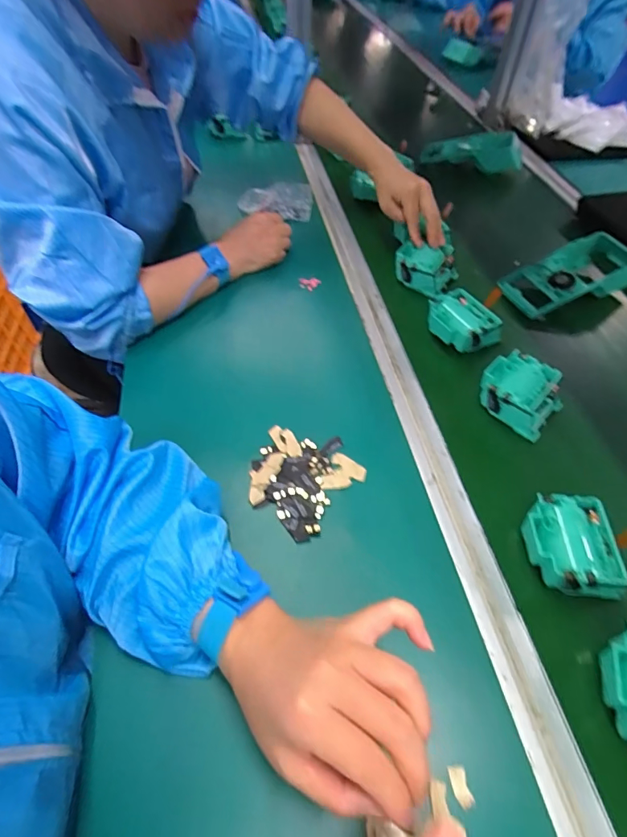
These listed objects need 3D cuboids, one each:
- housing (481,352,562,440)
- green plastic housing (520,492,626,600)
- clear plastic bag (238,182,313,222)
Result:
[{"bbox_3d":[0.225,-0.027,0.492,0.081,0.044,0.080,36,59,25],"label":"housing"},{"bbox_3d":[0.217,0.109,0.382,0.070,0.039,0.075,4,51,2],"label":"green plastic housing"},{"bbox_3d":[-0.062,-0.362,0.741,0.126,0.040,0.052,15,53,11],"label":"clear plastic bag"}]

